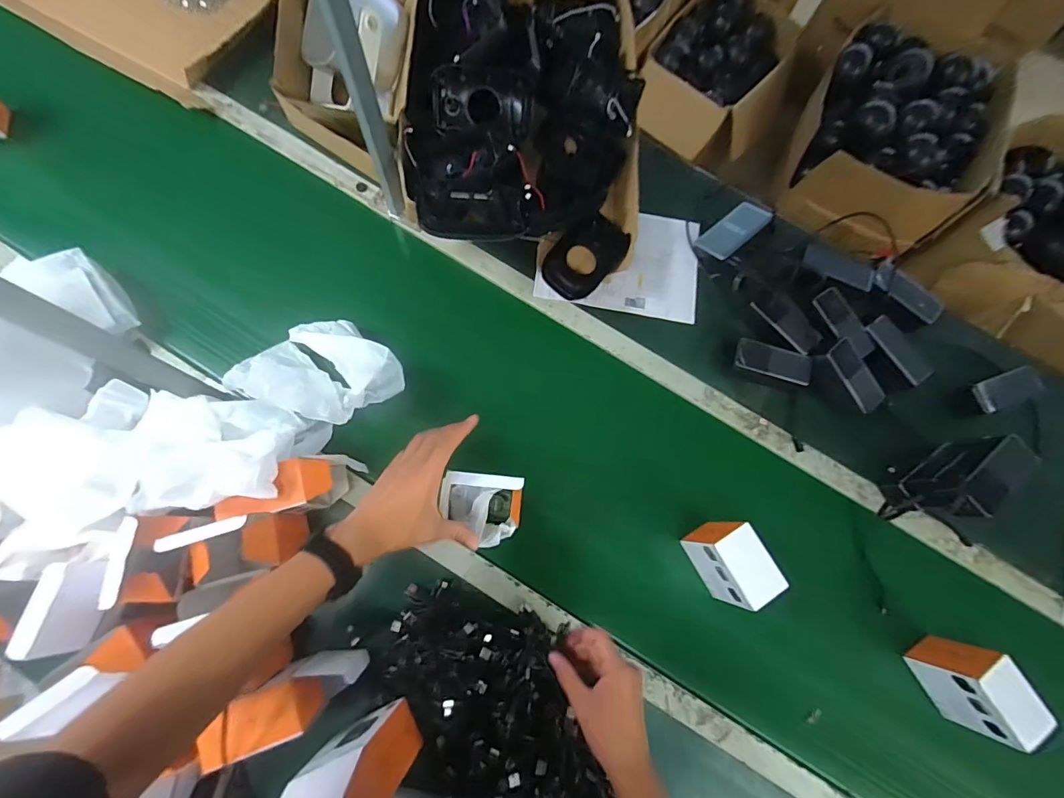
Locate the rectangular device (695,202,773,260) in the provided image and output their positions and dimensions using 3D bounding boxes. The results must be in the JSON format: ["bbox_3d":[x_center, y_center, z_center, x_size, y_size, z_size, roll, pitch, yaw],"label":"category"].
[{"bbox_3d":[0.370,-0.311,0.830,0.116,0.010,0.077,-43,52,10],"label":"rectangular device"}]

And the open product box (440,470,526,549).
[{"bbox_3d":[-0.068,0.142,0.584,0.103,0.062,0.084,8,74,1],"label":"open product box"}]

